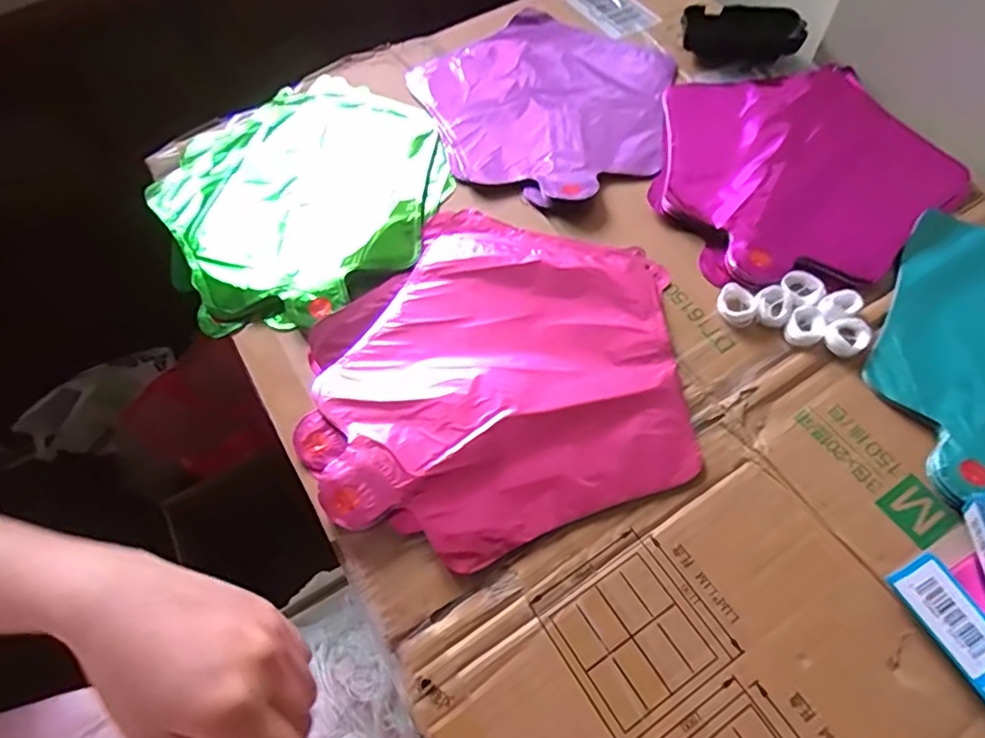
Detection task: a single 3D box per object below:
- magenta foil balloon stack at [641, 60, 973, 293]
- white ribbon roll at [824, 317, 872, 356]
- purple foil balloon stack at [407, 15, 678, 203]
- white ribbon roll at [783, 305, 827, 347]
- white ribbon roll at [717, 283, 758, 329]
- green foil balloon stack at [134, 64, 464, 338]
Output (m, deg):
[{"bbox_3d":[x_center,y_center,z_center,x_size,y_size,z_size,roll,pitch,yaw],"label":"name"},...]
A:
[{"bbox_3d":[0.240,-0.169,0.468,0.232,0.012,0.228,-19,61,-8],"label":"magenta foil balloon stack"},{"bbox_3d":[0.236,-0.022,0.385,0.029,0.008,0.024,-35,65,-16],"label":"white ribbon roll"},{"bbox_3d":[0.056,-0.246,0.520,0.232,0.014,0.235,-32,64,-15],"label":"purple foil balloon stack"},{"bbox_3d":[0.212,-0.028,0.392,0.022,0.008,0.030,31,66,18],"label":"white ribbon roll"},{"bbox_3d":[0.167,-0.043,0.397,0.026,0.013,0.025,-1,60,2],"label":"white ribbon roll"},{"bbox_3d":[-0.157,-0.147,0.483,0.233,0.025,0.253,-34,65,-16],"label":"green foil balloon stack"}]

